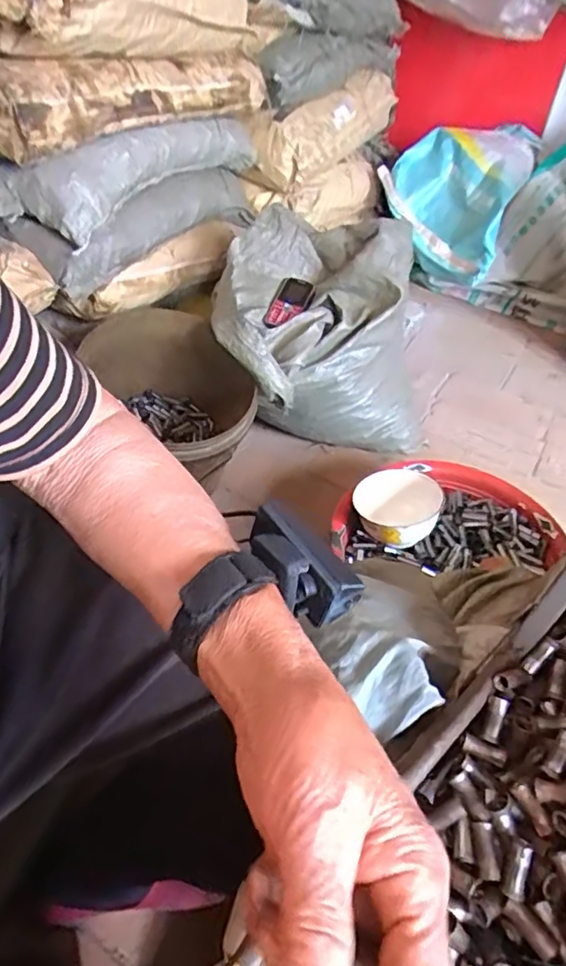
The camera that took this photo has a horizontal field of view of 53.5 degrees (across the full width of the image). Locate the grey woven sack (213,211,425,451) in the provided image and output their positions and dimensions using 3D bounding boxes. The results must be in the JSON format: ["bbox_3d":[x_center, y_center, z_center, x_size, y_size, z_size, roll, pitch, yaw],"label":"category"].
[{"bbox_3d":[0.051,-0.243,1.003,0.376,0.349,0.298,-18,53,-19],"label":"grey woven sack"}]

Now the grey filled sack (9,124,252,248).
[{"bbox_3d":[-0.200,-0.536,0.930,0.090,0.108,0.499,30,53,20],"label":"grey filled sack"}]

